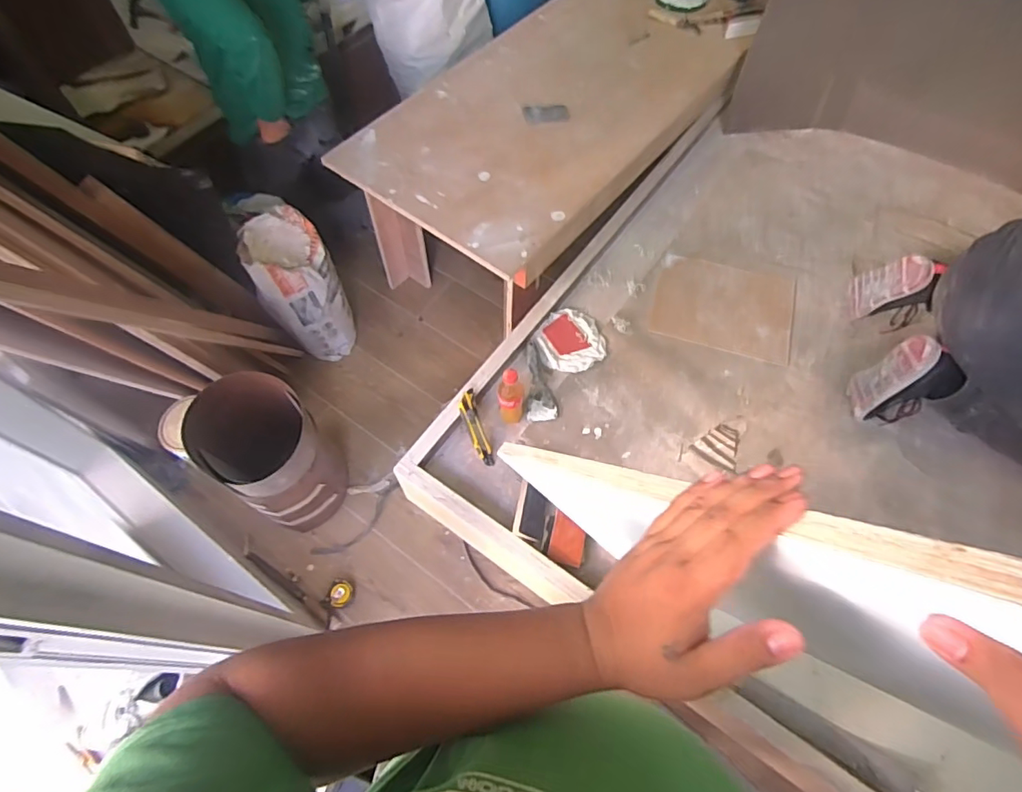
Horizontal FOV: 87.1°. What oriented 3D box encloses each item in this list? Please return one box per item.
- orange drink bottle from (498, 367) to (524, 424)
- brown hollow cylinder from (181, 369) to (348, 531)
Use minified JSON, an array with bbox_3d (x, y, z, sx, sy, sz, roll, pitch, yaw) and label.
[{"bbox_3d":[0.000,0.008,1.142,0.052,0.172,0.048,1,62,-1],"label":"orange drink bottle"},{"bbox_3d":[-0.580,0.151,1.341,0.263,0.421,0.249,40,69,18],"label":"brown hollow cylinder"}]

